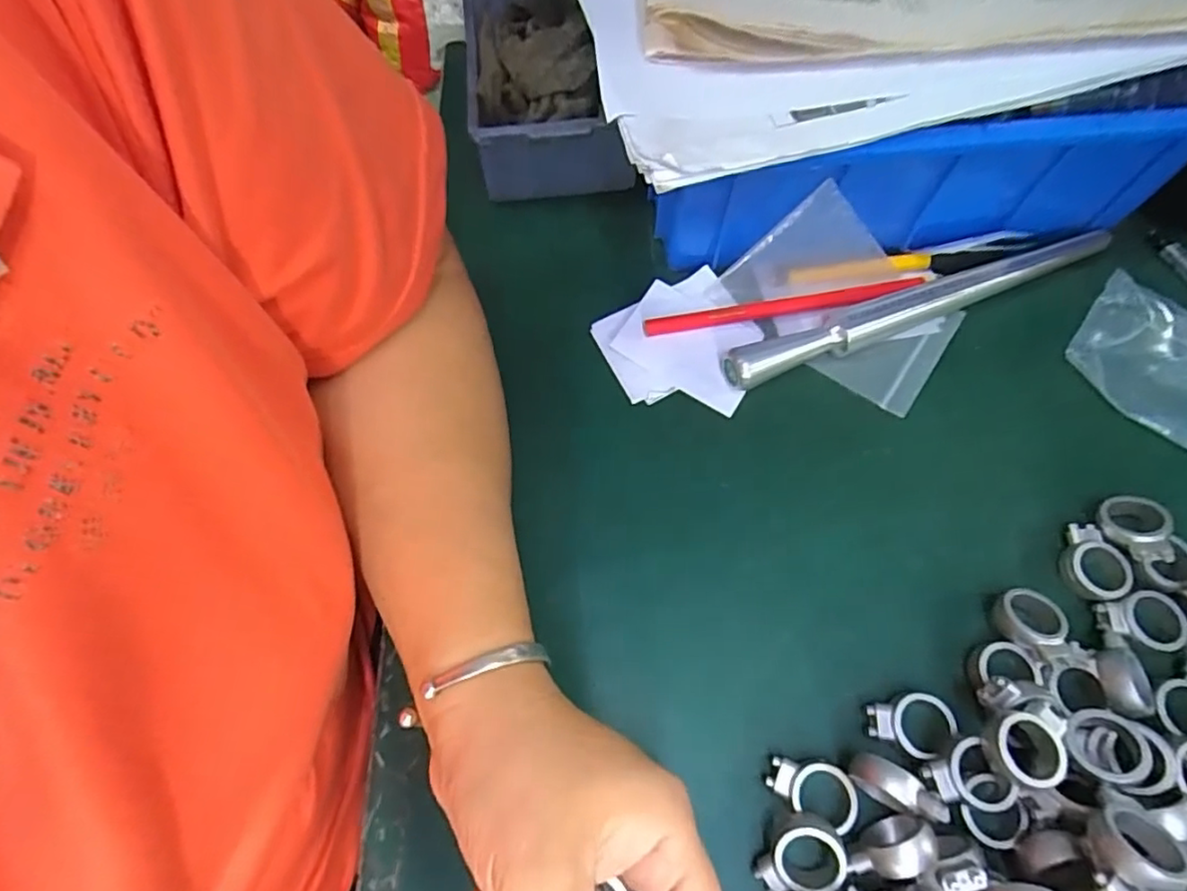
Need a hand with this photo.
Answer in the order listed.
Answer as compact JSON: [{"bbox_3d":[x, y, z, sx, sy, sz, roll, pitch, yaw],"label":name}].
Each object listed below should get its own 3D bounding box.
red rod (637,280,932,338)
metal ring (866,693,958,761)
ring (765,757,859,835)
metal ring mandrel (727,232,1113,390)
[{"bbox_3d":[0.100,-0.076,0.325,0.146,0.011,0.015,-8,65,-1],"label":"red rod"},{"bbox_3d":[0.130,0.115,0.248,0.034,0.008,0.024,1,66,3],"label":"metal ring"},{"bbox_3d":[0.087,0.136,0.239,0.034,0.009,0.021,22,69,12],"label":"ring"},{"bbox_3d":[0.177,-0.074,0.322,0.228,0.019,0.020,-19,66,-6],"label":"metal ring mandrel"}]

